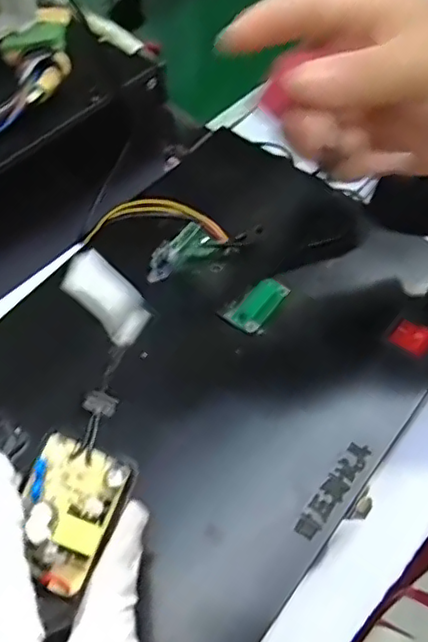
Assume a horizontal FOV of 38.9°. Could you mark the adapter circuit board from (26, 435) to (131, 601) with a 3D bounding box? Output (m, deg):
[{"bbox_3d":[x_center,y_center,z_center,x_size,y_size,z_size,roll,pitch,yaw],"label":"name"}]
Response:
[{"bbox_3d":[-0.057,0.072,0.232,0.034,0.019,0.049,26,51,-7],"label":"adapter circuit board"}]

